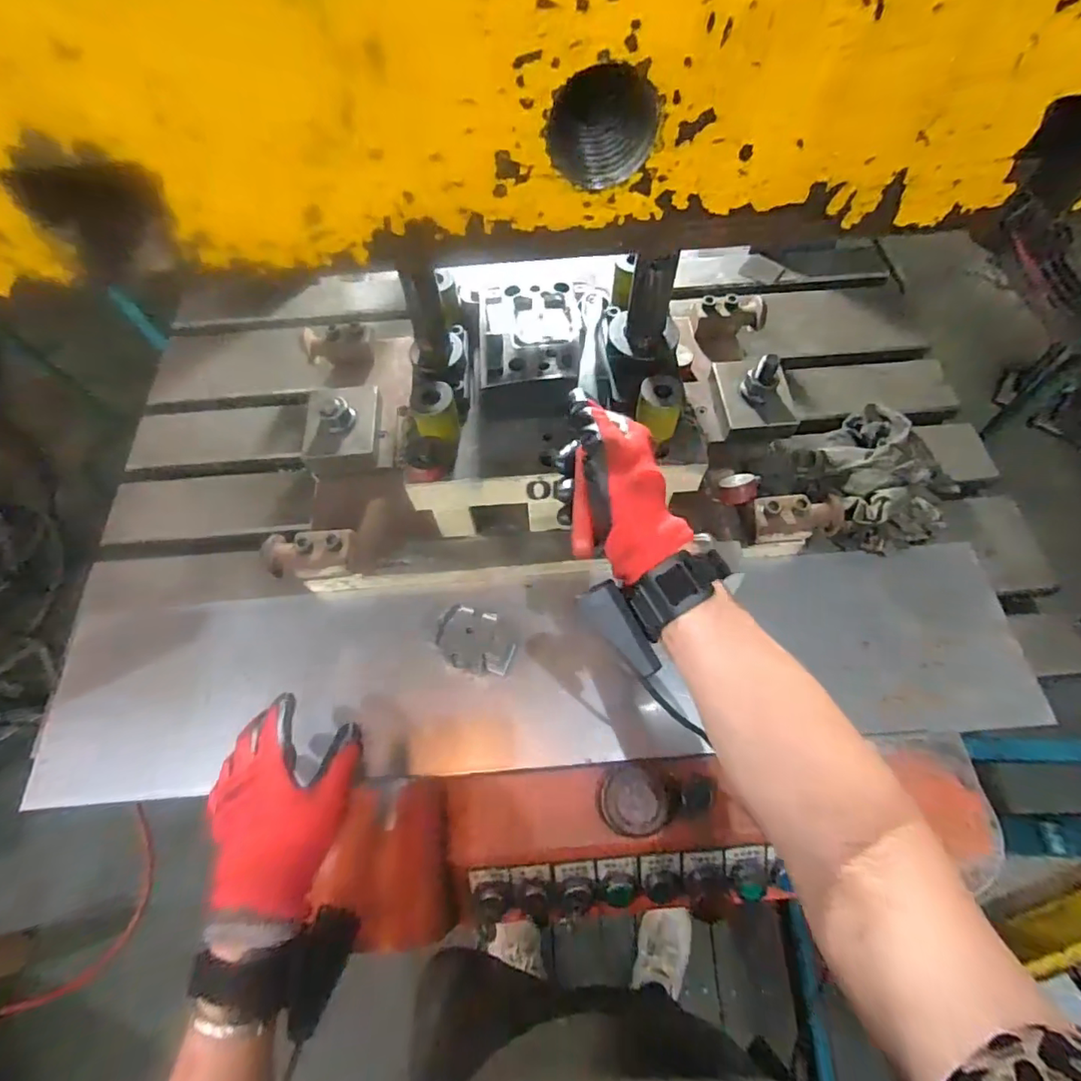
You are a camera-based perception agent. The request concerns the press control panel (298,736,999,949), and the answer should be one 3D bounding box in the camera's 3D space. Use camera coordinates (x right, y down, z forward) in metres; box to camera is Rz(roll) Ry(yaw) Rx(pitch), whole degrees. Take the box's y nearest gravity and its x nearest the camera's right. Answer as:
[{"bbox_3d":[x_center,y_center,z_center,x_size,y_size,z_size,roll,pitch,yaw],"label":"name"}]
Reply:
[{"bbox_3d":[0.107,0.271,0.500,0.560,0.091,0.124,-4,62,-1],"label":"press control panel"}]

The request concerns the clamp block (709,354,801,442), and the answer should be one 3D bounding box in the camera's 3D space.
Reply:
[{"bbox_3d":[0.254,-0.171,0.633,0.086,0.075,0.106,-4,62,-1],"label":"clamp block"}]

